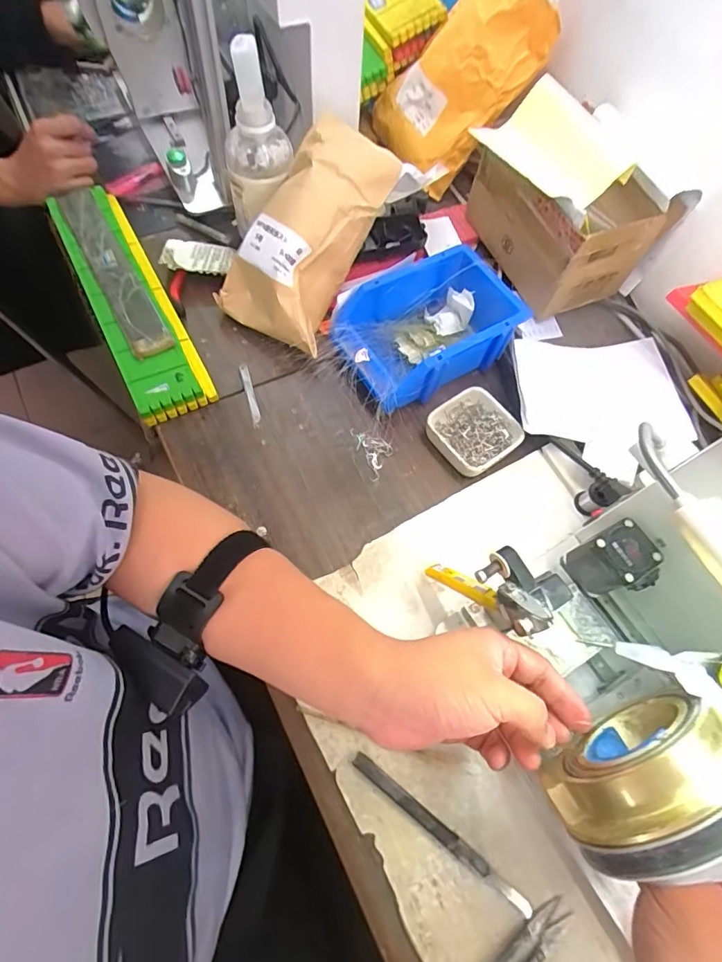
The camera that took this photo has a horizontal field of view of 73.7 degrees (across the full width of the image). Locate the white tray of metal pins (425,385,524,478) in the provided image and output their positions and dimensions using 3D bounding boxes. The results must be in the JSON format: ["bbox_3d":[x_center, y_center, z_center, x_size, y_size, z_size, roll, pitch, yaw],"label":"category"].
[{"bbox_3d":[0.119,-0.051,0.509,0.087,0.028,0.079,-32,72,-17],"label":"white tray of metal pins"}]

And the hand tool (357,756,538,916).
[{"bbox_3d":[0.062,0.270,0.370,0.165,0.014,0.011,37,68,11],"label":"hand tool"}]

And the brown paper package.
[{"bbox_3d":[-0.053,-0.259,0.526,0.131,0.088,0.226,37,102,14],"label":"brown paper package"}]

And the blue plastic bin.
[{"bbox_3d":[0.069,-0.165,0.531,0.191,0.071,0.129,-31,72,-17],"label":"blue plastic bin"}]

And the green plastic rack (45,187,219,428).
[{"bbox_3d":[-0.271,-0.216,0.556,0.083,0.035,0.344,-26,70,-15],"label":"green plastic rack"}]

